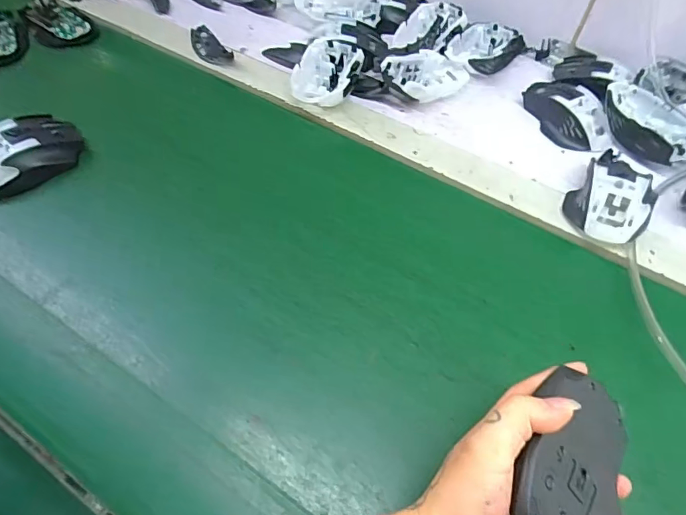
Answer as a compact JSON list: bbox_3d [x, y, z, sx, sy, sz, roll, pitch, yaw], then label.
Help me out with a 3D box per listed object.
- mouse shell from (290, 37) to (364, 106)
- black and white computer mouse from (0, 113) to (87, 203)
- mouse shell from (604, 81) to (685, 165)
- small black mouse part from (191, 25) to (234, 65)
[{"bbox_3d":[-0.018,-0.220,0.555,0.068,0.033,0.110,16,58,9],"label":"mouse shell"},{"bbox_3d":[-0.324,-0.103,0.468,0.074,0.038,0.116,30,61,17],"label":"black and white computer mouse"},{"bbox_3d":[0.346,-0.147,0.518,0.066,0.034,0.119,-31,63,-20],"label":"mouse shell"},{"bbox_3d":[-0.176,-0.276,0.602,0.036,0.008,0.083,-31,62,-20],"label":"small black mouse part"}]

